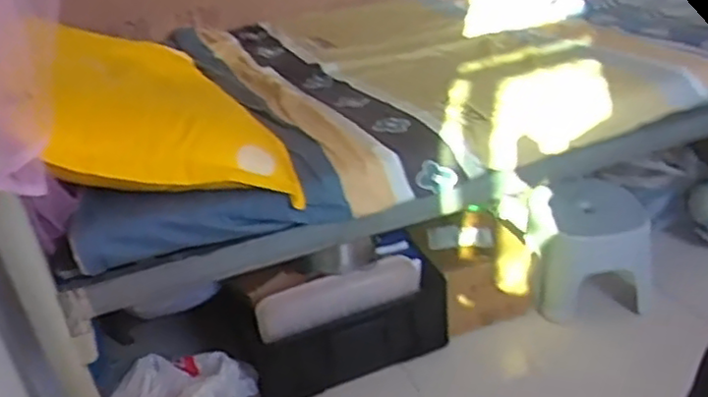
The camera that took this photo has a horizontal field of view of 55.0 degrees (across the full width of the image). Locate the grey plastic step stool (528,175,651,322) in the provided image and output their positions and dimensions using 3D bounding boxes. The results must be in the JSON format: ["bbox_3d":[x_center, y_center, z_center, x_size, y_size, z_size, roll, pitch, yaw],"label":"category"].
[{"bbox_3d":[0.473,0.098,1.360,0.216,0.216,0.171,-3,29,6],"label":"grey plastic step stool"}]

